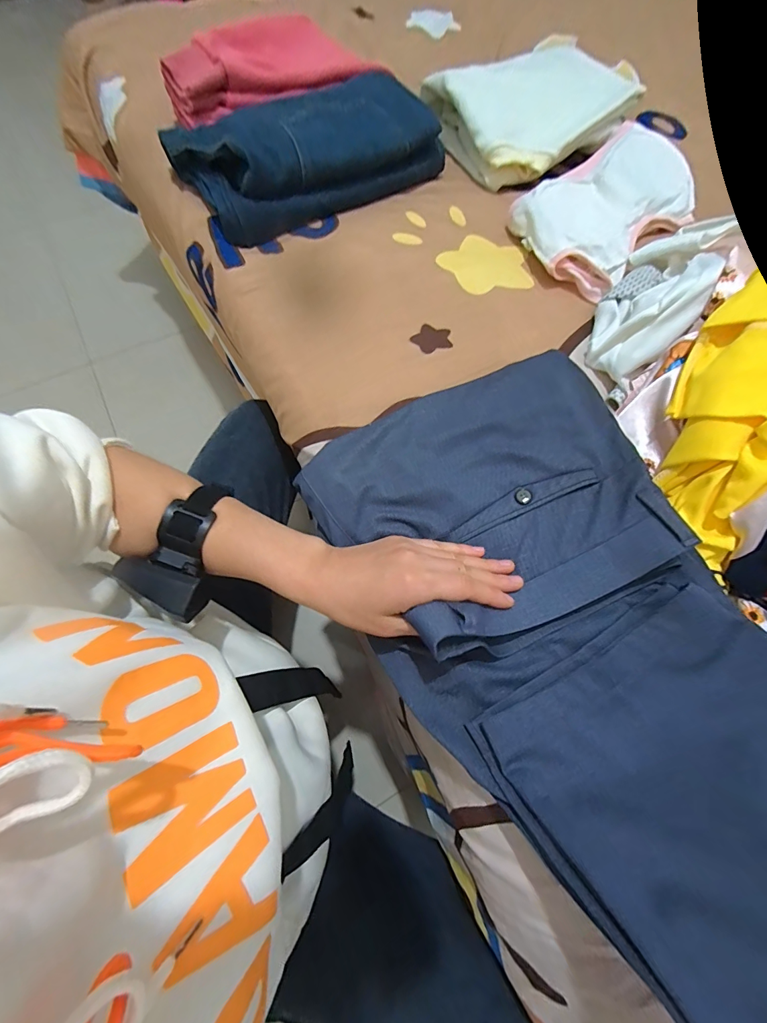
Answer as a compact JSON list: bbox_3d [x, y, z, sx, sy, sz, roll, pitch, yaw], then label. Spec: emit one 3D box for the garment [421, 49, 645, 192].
[{"bbox_3d":[0.210,-0.583,0.567,0.250,0.059,0.217,-27,72,-11],"label":"garment"}]

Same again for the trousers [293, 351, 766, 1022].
[{"bbox_3d":[0.132,0.059,0.276,0.268,0.160,0.418,-26,70,-9],"label":"trousers"}]

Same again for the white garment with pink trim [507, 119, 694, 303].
[{"bbox_3d":[0.290,-0.393,0.504,0.281,0.041,0.152,-42,76,-16],"label":"white garment with pink trim"}]

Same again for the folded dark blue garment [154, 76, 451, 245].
[{"bbox_3d":[-0.094,-0.484,0.519,0.322,0.085,0.186,-34,74,-13],"label":"folded dark blue garment"}]

